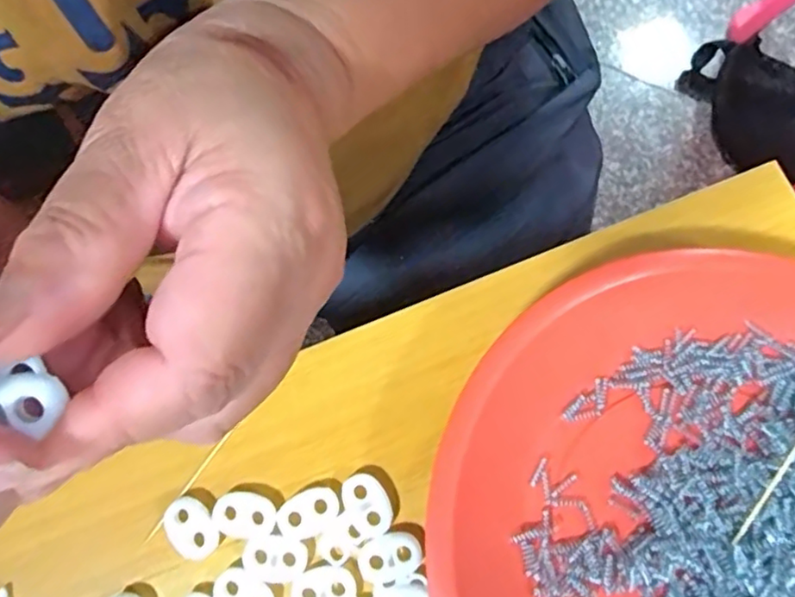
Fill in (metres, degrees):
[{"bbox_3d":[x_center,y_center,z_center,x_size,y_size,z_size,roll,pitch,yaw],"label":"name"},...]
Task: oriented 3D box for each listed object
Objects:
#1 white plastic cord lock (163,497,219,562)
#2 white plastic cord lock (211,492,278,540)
[{"bbox_3d":[-0.074,0.083,0.222,0.016,0.006,0.022,-34,79,-7],"label":"white plastic cord lock"},{"bbox_3d":[-0.055,0.078,0.222,0.023,0.004,0.015,3,77,2],"label":"white plastic cord lock"}]

